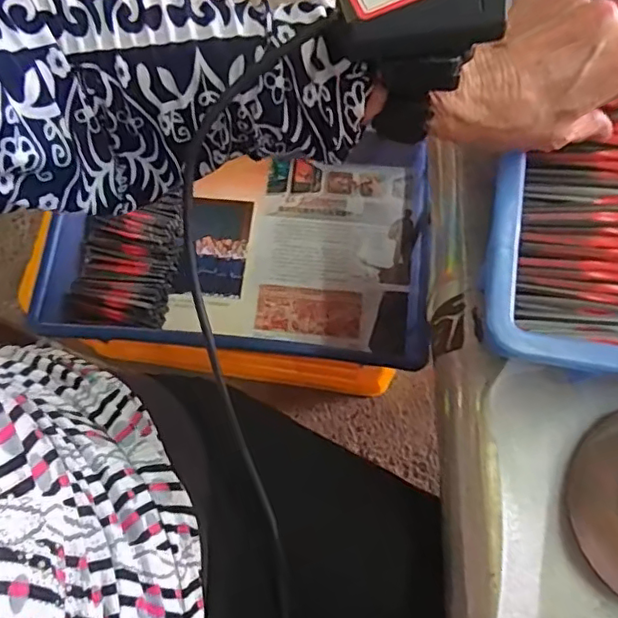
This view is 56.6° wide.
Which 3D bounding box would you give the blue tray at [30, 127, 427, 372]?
[{"bbox_3d":[-0.078,-0.077,0.683,0.422,0.070,0.281,5,74,2],"label":"blue tray"}]

